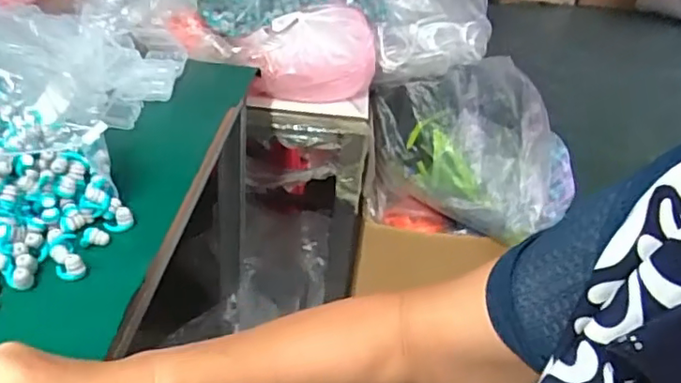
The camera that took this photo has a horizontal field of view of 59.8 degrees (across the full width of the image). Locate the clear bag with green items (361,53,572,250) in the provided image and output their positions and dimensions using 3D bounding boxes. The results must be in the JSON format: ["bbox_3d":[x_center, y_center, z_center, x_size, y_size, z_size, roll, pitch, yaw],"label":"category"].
[{"bbox_3d":[0.245,-0.077,1.060,0.386,0.236,0.230,6,33,-2],"label":"clear bag with green items"}]

